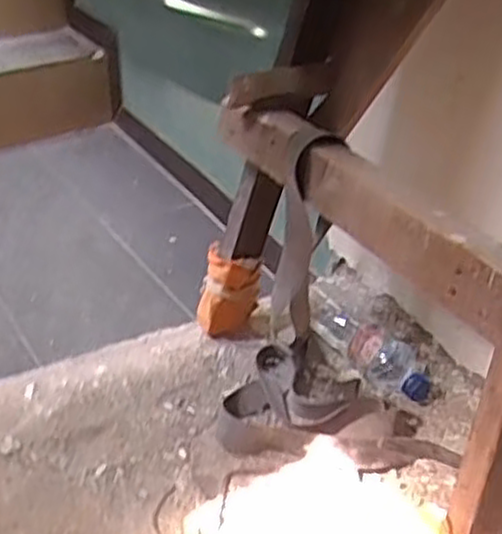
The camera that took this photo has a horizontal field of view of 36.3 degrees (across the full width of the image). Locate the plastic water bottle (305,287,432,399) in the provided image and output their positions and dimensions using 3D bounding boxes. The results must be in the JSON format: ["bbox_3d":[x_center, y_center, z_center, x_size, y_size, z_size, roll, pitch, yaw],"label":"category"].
[{"bbox_3d":[0.152,0.103,1.016,0.059,0.059,0.207,-27,42,-35],"label":"plastic water bottle"}]

